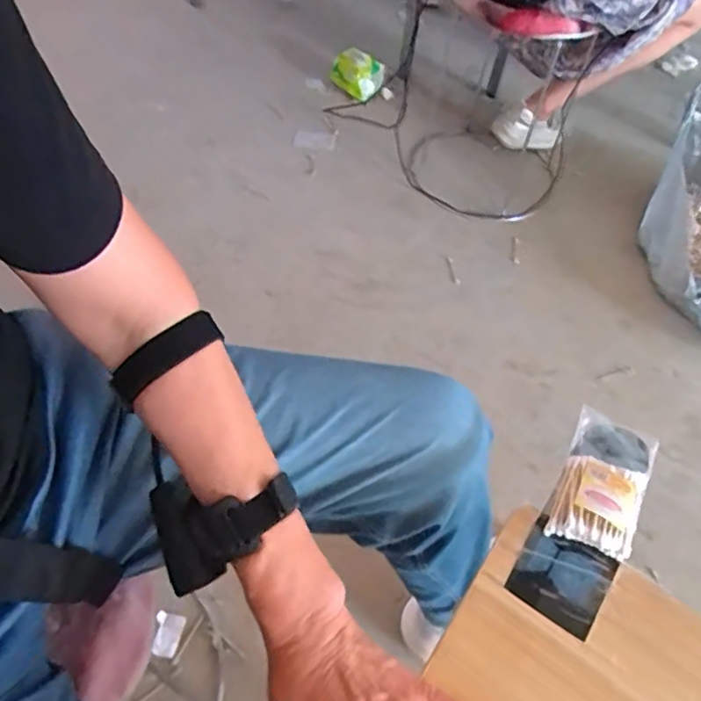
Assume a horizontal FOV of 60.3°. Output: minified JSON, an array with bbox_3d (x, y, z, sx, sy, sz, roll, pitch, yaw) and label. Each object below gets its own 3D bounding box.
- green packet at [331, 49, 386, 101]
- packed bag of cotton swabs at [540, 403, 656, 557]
[{"bbox_3d":[0.011,-0.737,1.615,0.153,0.096,0.059,39,59,21],"label":"green packet"},{"bbox_3d":[0.197,0.099,0.468,0.060,0.026,0.127,27,55,14],"label":"packed bag of cotton swabs"}]

